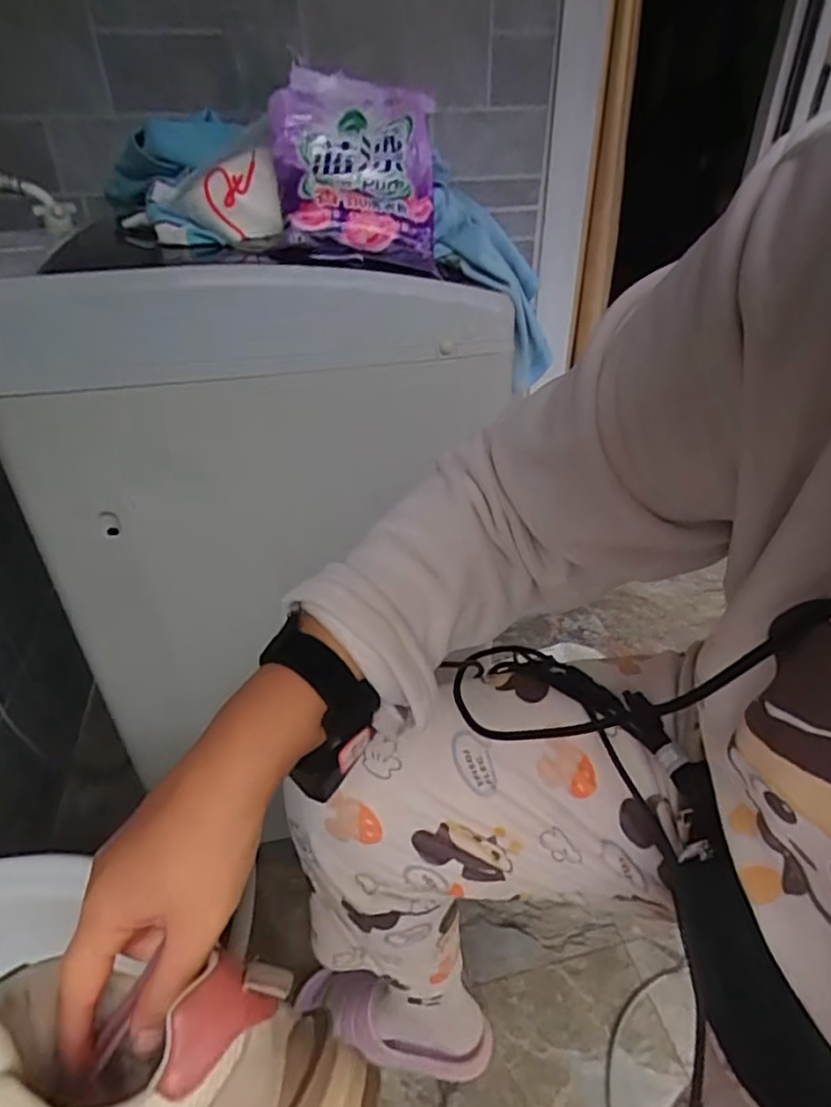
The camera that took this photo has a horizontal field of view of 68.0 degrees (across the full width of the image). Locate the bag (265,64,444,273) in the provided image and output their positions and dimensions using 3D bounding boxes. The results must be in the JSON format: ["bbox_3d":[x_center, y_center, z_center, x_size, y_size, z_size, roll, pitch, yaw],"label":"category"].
[{"bbox_3d":[-0.053,-0.363,0.585,0.150,0.181,0.061,-10,11,-16],"label":"bag"}]

